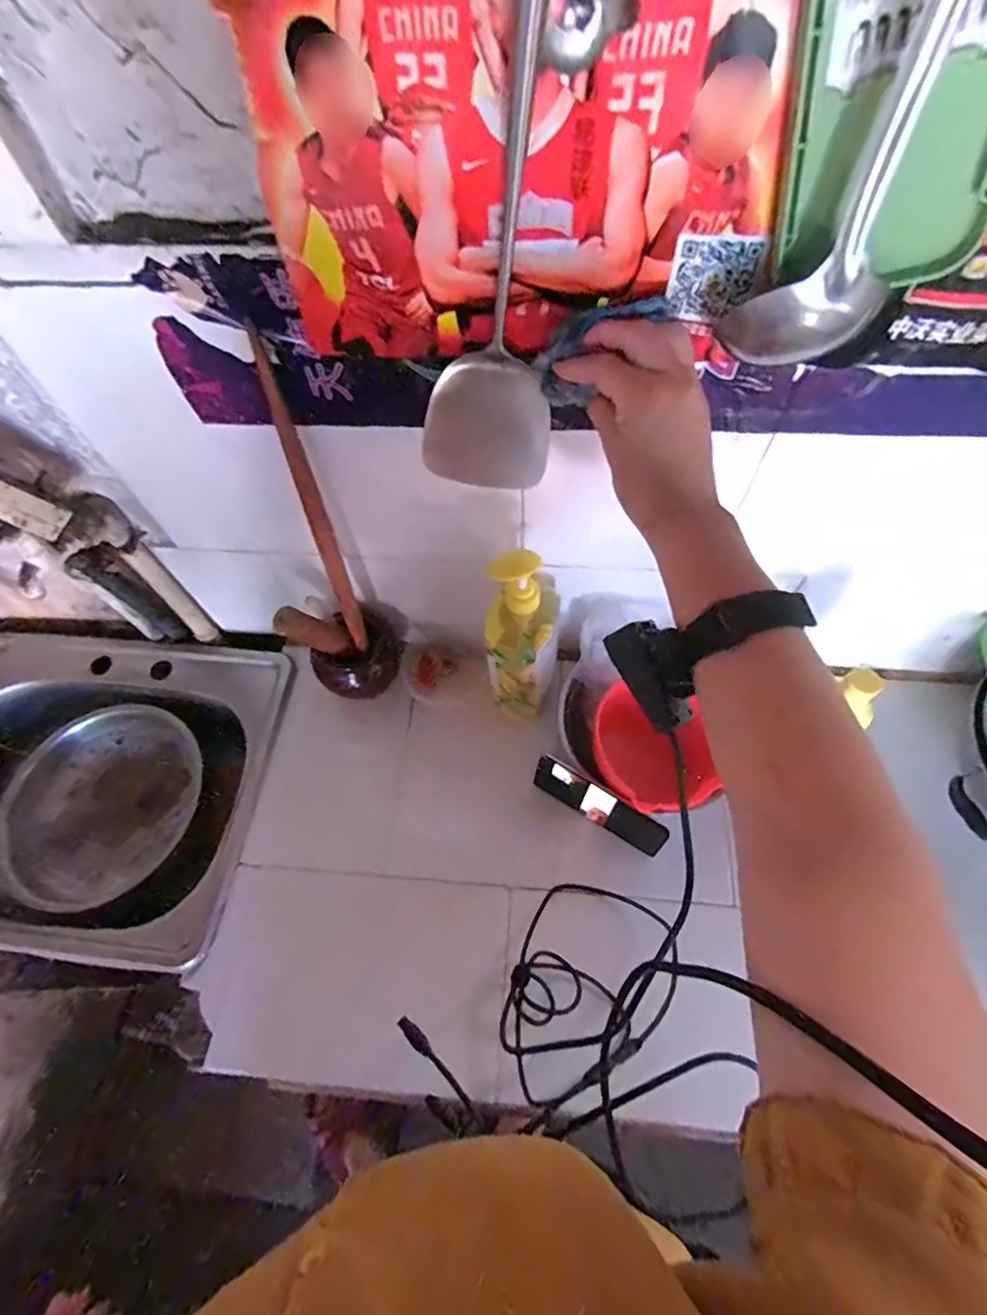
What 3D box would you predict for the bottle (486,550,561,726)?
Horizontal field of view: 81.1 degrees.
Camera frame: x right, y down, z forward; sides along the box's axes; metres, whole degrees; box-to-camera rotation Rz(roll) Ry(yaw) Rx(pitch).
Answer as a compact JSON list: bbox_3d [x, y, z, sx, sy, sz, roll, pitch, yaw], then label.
[{"bbox_3d":[0.034,-0.026,0.678,0.074,0.285,0.111,3,63,4],"label":"bottle"}]

